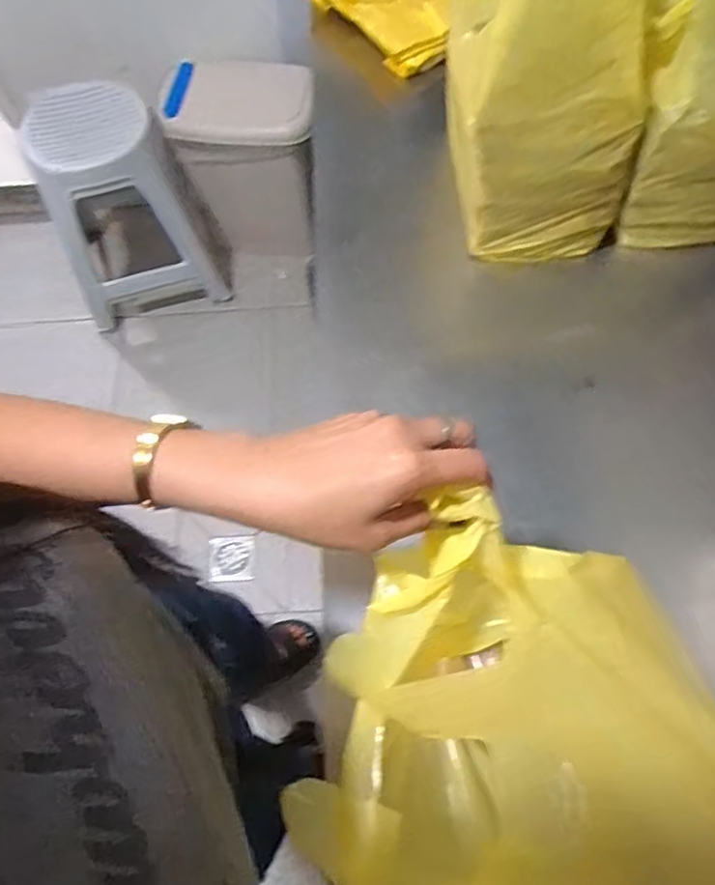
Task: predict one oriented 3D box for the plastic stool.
[{"bbox_3d":[-0.537,-0.551,1.525,0.362,0.447,0.331,-22,66,-8],"label":"plastic stool"}]

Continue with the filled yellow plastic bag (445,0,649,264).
[{"bbox_3d":[0.173,-0.361,0.598,0.156,0.352,0.205,-2,65,1],"label":"filled yellow plastic bag"}]

